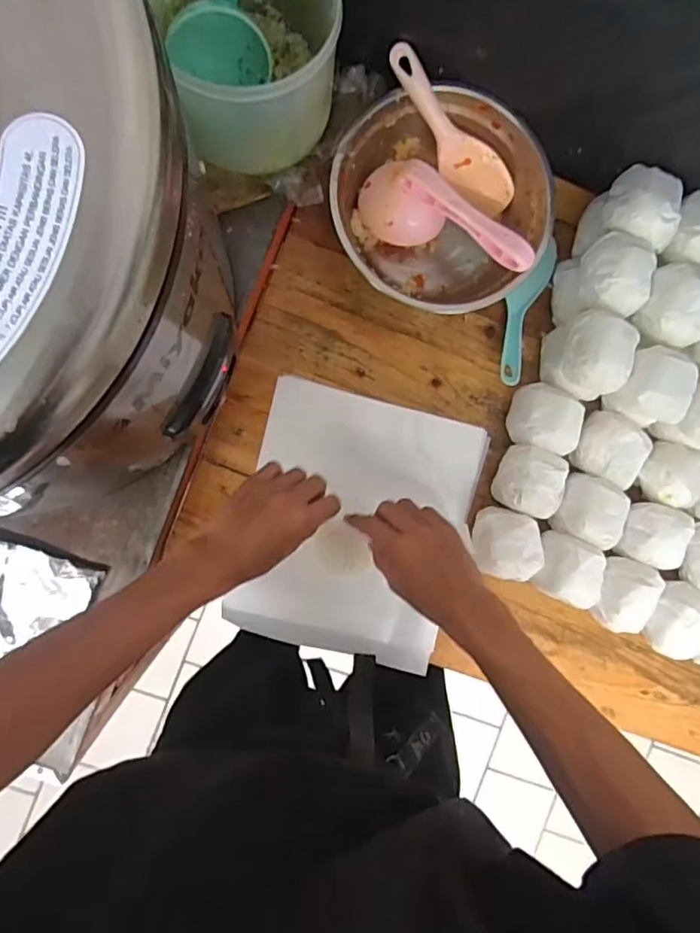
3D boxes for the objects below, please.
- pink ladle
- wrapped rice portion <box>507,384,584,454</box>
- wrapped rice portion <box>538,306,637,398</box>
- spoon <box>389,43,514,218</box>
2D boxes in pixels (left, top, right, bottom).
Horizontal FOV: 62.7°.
[{"bbox_3d":[0.100,-0.261,0.605,0.197,0.038,0.070,25,88,7],"label":"pink ladle"},{"bbox_3d":[0.227,-0.055,0.658,0.078,0.037,0.072,13,90,-6],"label":"wrapped rice portion"},{"bbox_3d":[0.263,-0.120,0.633,0.069,0.091,0.090,12,90,-6],"label":"wrapped rice portion"},{"bbox_3d":[0.107,-0.349,0.607,0.190,0.028,0.047,42,86,-26],"label":"spoon"}]

